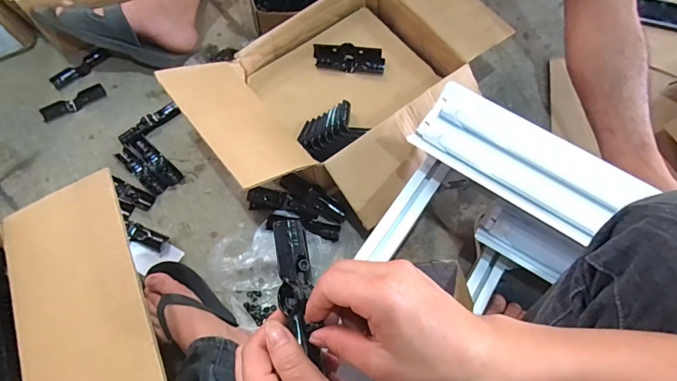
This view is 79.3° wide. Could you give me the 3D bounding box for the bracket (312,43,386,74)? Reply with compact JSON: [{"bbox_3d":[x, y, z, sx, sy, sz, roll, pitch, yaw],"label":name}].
[{"bbox_3d":[0.019,-0.251,0.769,0.133,0.019,0.052,4,68,3],"label":"bracket"}]

